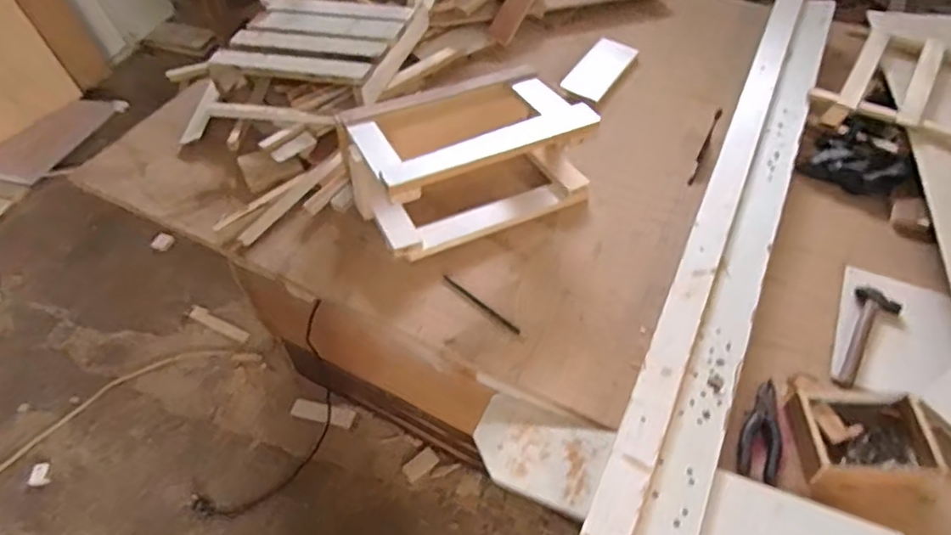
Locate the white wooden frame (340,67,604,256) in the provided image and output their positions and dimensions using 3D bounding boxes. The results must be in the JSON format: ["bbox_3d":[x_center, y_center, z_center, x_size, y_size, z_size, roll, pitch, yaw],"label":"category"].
[{"bbox_3d":[-0.022,-0.194,0.991,0.378,0.159,0.257,-23,57,-14],"label":"white wooden frame"}]

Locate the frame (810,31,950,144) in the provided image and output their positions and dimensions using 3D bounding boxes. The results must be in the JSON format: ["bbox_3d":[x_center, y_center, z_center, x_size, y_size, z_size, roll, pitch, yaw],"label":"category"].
[{"bbox_3d":[0.854,-0.323,1.091,0.371,0.034,0.289,31,57,22],"label":"frame"}]

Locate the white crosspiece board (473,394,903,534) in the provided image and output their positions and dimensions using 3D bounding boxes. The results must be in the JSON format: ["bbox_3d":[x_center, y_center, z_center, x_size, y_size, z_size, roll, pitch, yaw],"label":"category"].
[{"bbox_3d":[0.221,0.276,0.713,0.482,0.015,0.122,15,54,24],"label":"white crosspiece board"}]

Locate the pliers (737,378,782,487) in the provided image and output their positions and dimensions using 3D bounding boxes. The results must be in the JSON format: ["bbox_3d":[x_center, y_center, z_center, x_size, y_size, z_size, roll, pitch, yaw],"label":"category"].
[{"bbox_3d":[0.372,0.207,0.763,0.049,0.017,0.141,19,59,16],"label":"pliers"}]

